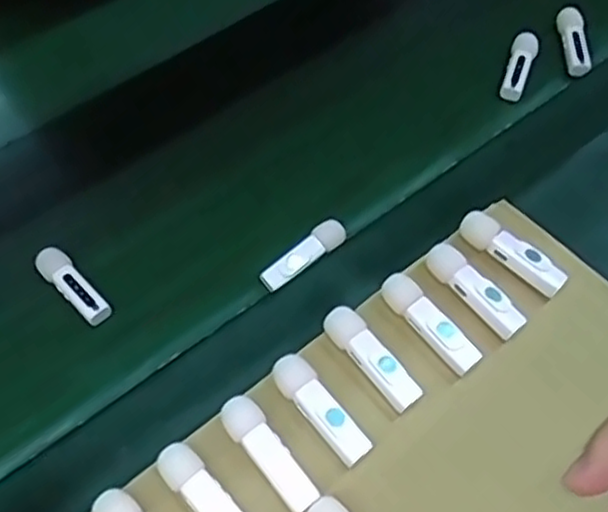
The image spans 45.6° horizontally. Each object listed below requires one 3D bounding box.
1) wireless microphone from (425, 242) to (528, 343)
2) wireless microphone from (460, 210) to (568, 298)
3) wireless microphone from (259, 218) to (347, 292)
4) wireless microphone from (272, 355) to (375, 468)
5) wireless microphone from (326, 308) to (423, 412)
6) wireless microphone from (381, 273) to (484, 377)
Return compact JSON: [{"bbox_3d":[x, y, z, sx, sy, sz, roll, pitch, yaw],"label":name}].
[{"bbox_3d":[0.095,0.018,0.403,0.017,0.013,0.063,-35,61,-20],"label":"wireless microphone"},{"bbox_3d":[0.120,-0.003,0.417,0.065,0.013,0.017,36,64,24],"label":"wireless microphone"},{"bbox_3d":[0.001,-0.001,0.479,0.063,0.011,0.019,-37,62,-21],"label":"wireless microphone"},{"bbox_3d":[0.009,0.078,0.369,0.018,0.016,0.062,-37,62,-21],"label":"wireless microphone"},{"bbox_3d":[0.035,0.054,0.383,0.017,0.017,0.064,-34,60,-19],"label":"wireless microphone"},{"bbox_3d":[0.068,0.037,0.393,0.016,0.016,0.064,-37,62,-21],"label":"wireless microphone"}]

